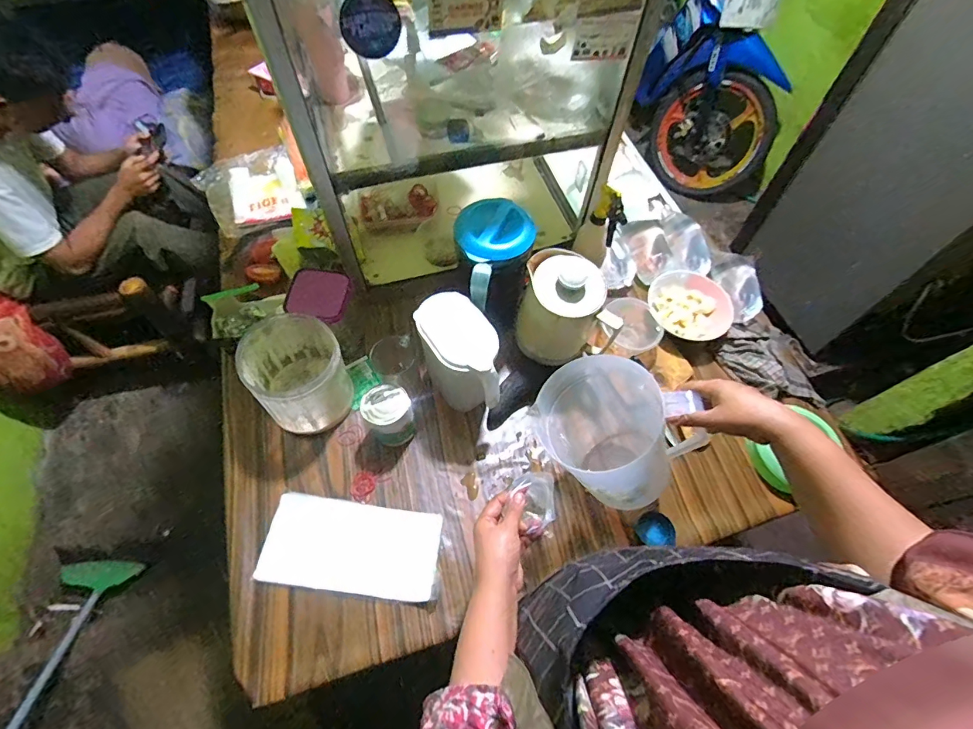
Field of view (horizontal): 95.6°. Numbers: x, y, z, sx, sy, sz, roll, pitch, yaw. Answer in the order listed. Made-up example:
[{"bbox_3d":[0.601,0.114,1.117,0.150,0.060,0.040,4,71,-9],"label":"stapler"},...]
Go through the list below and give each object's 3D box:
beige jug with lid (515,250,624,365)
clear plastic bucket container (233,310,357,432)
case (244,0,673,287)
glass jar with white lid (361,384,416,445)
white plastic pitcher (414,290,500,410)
[{"bbox_3d":[0.138,-0.090,0.778,0.158,0.194,0.126,7,61,3],"label":"beige jug with lid"},{"bbox_3d":[-0.305,0.020,0.737,0.136,0.152,0.148,0,61,0],"label":"clear plastic bucket container"},{"bbox_3d":[-0.072,-0.480,0.760,0.518,0.563,0.407,-15,62,-9],"label":"case"},{"bbox_3d":[-0.158,0.091,0.740,0.073,0.107,0.080,0,61,0],"label":"glass jar with white lid"},{"bbox_3d":[-0.039,-0.001,0.756,0.094,0.195,0.164,-31,66,-16],"label":"white plastic pitcher"}]

